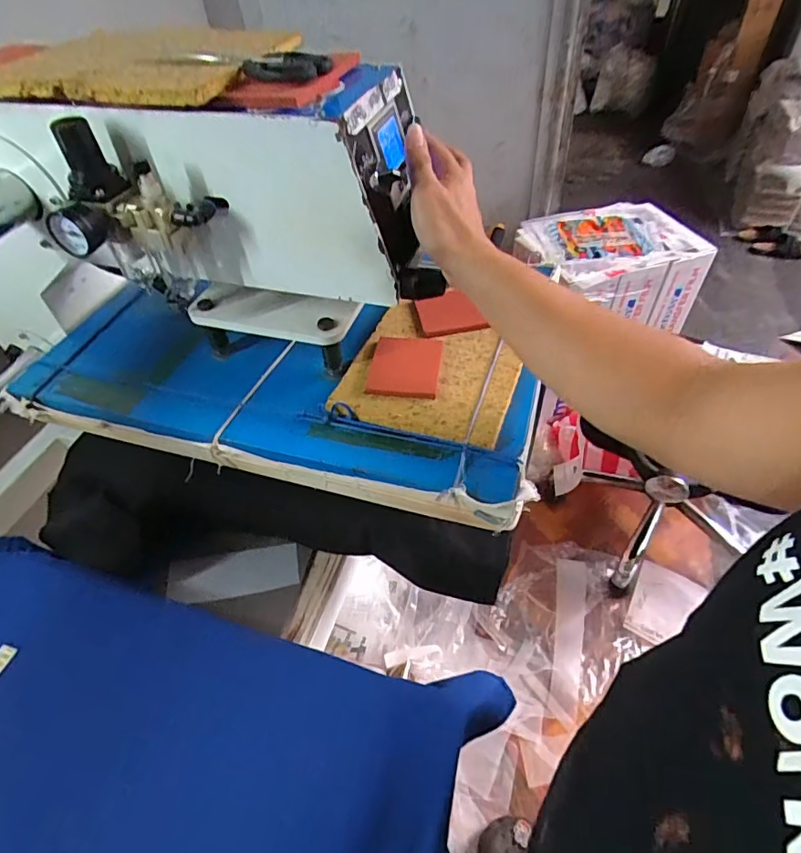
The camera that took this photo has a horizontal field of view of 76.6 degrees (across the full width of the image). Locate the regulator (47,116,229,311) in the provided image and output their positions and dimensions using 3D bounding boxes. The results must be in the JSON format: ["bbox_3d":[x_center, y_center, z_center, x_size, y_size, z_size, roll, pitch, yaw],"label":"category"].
[{"bbox_3d":[-0.229,-0.177,0.454,0.118,0.160,0.081,12,49,15],"label":"regulator"}]

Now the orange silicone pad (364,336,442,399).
[{"bbox_3d":[0.006,-0.069,0.563,0.074,0.009,0.097,5,48,9],"label":"orange silicone pad"}]

